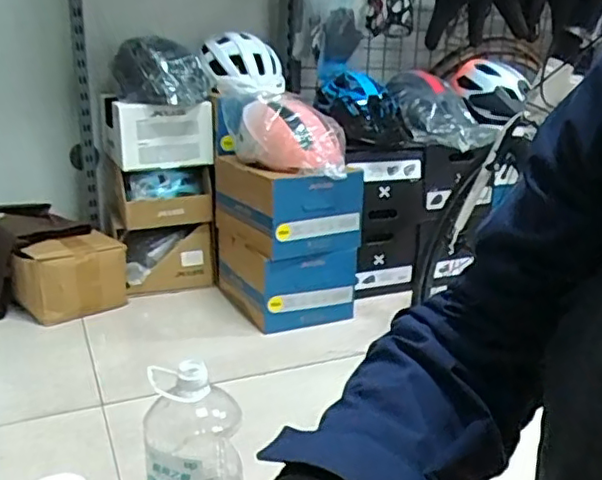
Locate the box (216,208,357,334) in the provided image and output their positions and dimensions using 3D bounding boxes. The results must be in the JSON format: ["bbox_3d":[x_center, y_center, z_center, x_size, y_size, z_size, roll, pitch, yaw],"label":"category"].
[{"bbox_3d":[-0.045,0.084,1.558,0.256,0.219,0.271,-9,20,-31],"label":"box"}]

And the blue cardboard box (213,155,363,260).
[{"bbox_3d":[-0.036,-0.088,1.498,0.256,0.184,0.287,-10,21,-33],"label":"blue cardboard box"}]

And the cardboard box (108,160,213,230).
[{"bbox_3d":[-0.382,-0.130,1.689,0.248,0.148,0.176,-5,19,-21],"label":"cardboard box"}]

